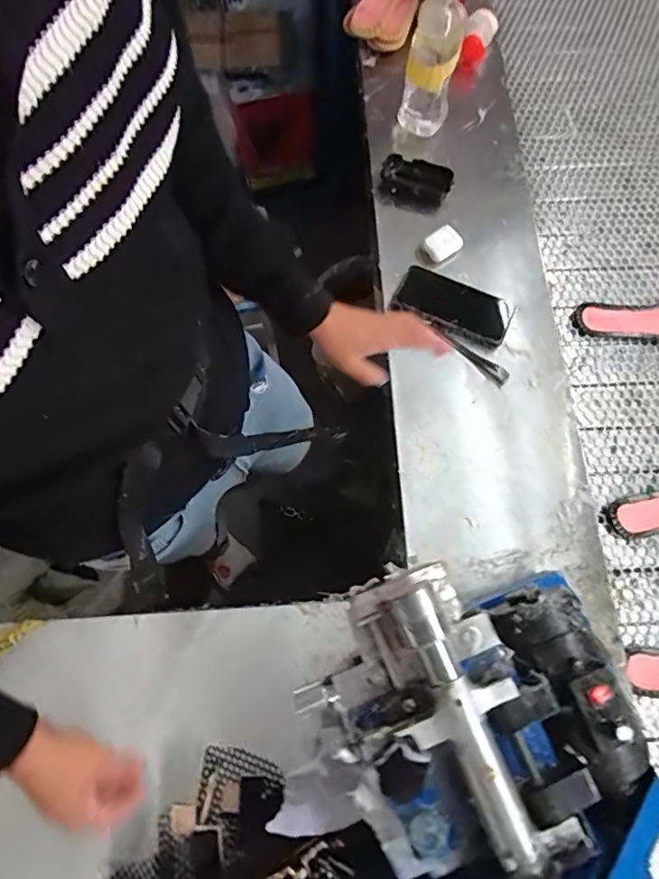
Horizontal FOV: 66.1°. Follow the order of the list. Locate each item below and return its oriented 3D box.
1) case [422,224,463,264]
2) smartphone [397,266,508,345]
[{"bbox_3d":[0.172,-0.294,0.765,0.050,0.021,0.047,-34,77,-9],"label":"case"},{"bbox_3d":[0.182,-0.199,0.737,0.160,0.004,0.074,25,75,7],"label":"smartphone"}]

